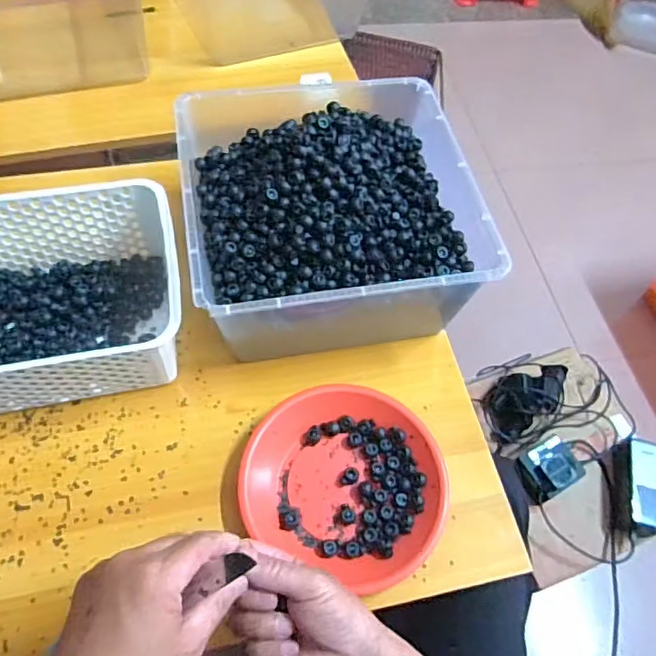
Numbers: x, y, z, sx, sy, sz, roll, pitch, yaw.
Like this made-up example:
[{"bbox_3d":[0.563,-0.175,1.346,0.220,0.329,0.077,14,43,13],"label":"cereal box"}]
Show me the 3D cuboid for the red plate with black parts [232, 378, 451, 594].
[{"bbox_3d":[0.020,0.145,0.548,0.194,0.025,0.173,23,59,9],"label":"red plate with black parts"}]

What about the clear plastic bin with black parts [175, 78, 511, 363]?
[{"bbox_3d":[-0.004,-0.126,0.639,0.289,0.146,0.307,-7,59,-9],"label":"clear plastic bin with black parts"}]

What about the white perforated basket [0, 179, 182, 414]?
[{"bbox_3d":[-0.305,-0.027,0.570,0.308,0.107,0.209,-10,60,-11],"label":"white perforated basket"}]

